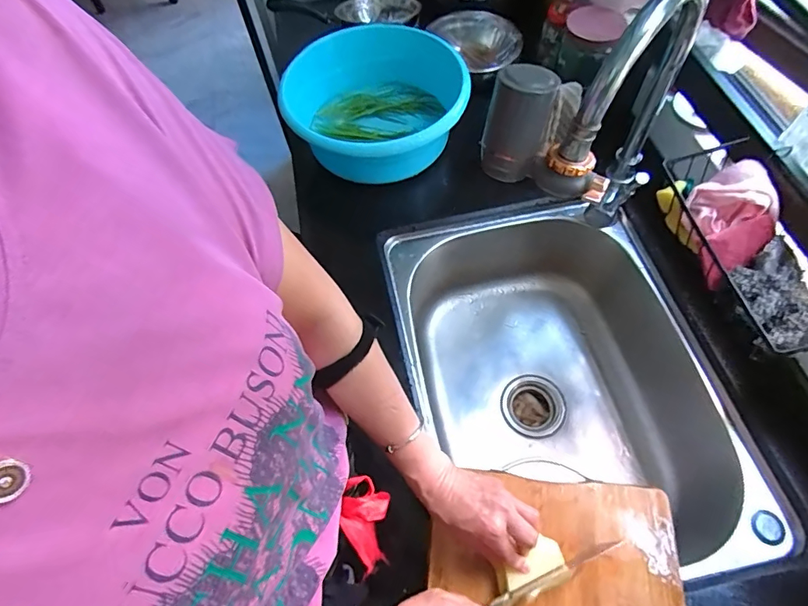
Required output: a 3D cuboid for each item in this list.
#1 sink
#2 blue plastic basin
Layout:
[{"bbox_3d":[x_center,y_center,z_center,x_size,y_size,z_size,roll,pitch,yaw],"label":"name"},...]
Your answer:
[{"bbox_3d":[0.223,0.133,0.750,0.402,0.213,0.556,-13,62,-3],"label":"sink"},{"bbox_3d":[-0.041,-0.350,0.819,0.287,0.109,0.307,-1,62,3],"label":"blue plastic basin"}]

